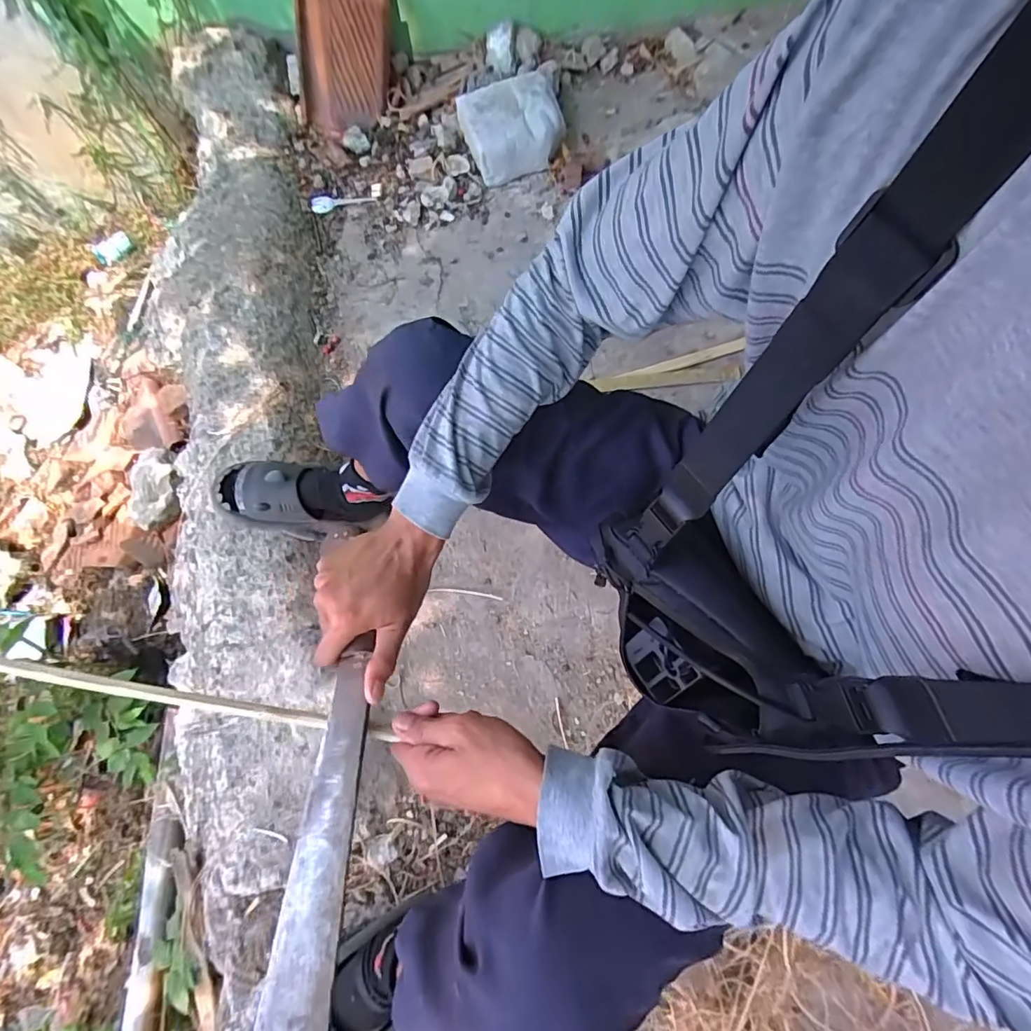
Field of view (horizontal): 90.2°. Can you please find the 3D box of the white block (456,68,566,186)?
[{"bbox_3d":[-0.008,-0.931,1.203,0.231,0.093,0.232,-14,71,-5],"label":"white block"}]

